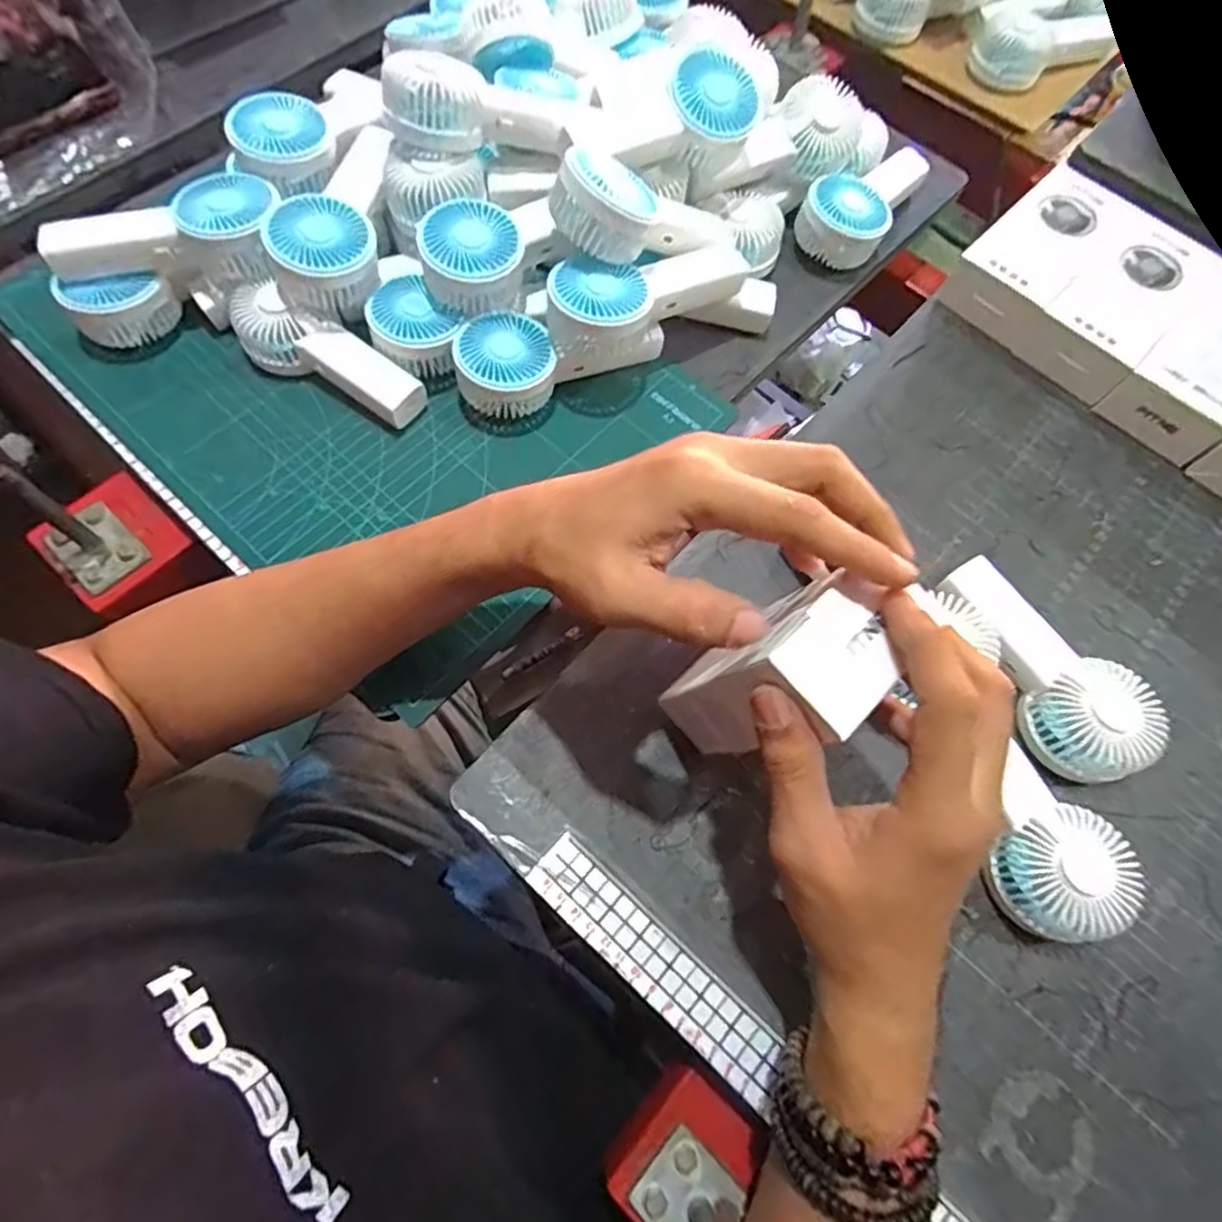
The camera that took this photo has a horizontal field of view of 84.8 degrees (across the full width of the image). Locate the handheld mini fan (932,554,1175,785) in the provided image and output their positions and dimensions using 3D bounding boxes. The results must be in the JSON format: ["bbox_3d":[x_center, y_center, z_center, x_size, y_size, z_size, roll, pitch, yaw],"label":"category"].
[{"bbox_3d":[0.249,0.030,0.385,0.062,0.042,0.139,-24,71,-11],"label":"handheld mini fan"}]

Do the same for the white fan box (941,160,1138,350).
[{"bbox_3d":[0.322,-0.267,0.504,0.154,0.040,0.075,-42,76,-16],"label":"white fan box"}]

